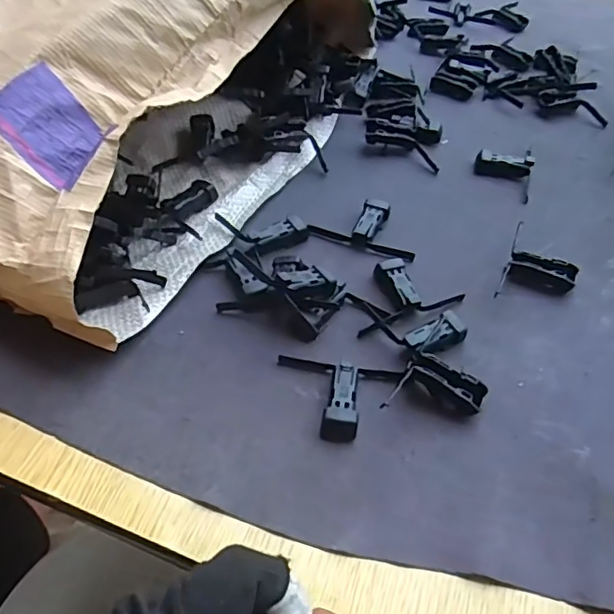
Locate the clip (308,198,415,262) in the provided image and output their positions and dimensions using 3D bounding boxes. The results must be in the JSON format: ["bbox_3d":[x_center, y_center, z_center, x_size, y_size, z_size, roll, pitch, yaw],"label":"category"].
[{"bbox_3d":[0.050,-0.066,0.444,0.081,0.012,0.045,19,54,13],"label":"clip"}]

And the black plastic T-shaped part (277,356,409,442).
[{"bbox_3d":[0.018,0.053,0.338,0.076,0.015,0.054,7,53,4],"label":"black plastic T-shaped part"}]

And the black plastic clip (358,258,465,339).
[{"bbox_3d":[0.064,-0.012,0.395,0.080,0.013,0.048,-21,56,-17],"label":"black plastic clip"}]

